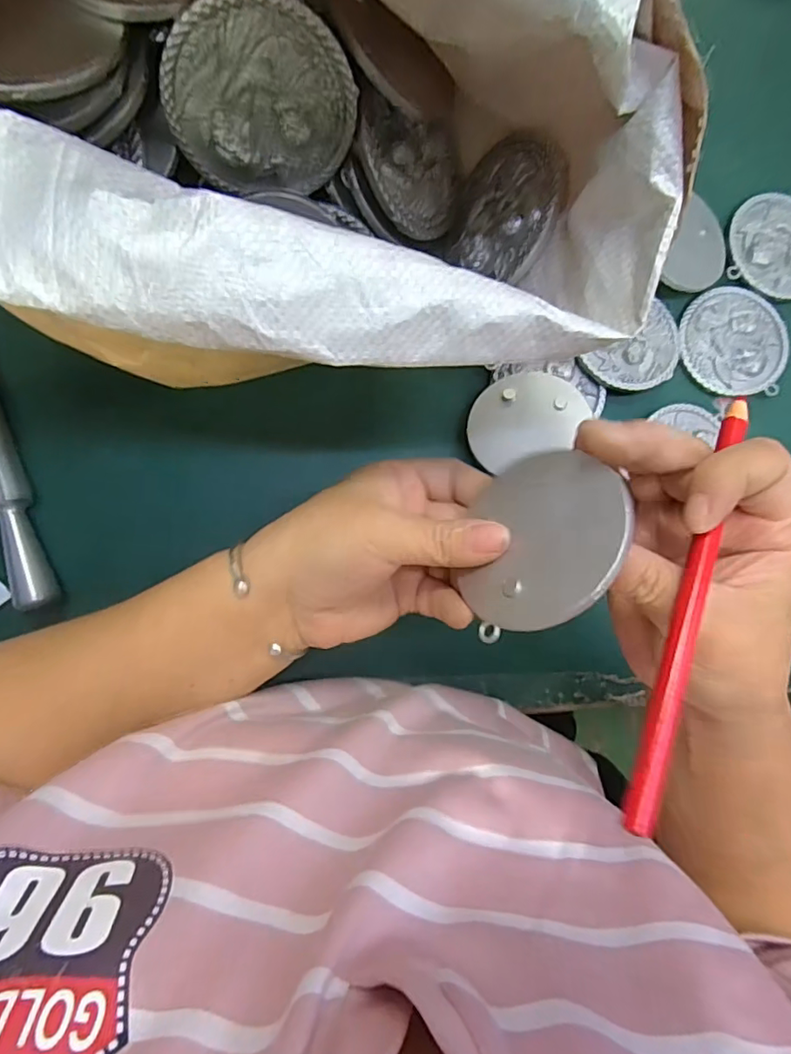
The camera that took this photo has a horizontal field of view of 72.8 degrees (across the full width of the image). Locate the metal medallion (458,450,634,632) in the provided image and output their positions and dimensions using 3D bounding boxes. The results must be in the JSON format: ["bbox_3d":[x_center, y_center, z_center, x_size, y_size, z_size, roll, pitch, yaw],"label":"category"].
[{"bbox_3d":[0.057,0.003,0.208,0.004,0.065,0.073,33,61,-37],"label":"metal medallion"}]

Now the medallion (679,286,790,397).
[{"bbox_3d":[0.226,-0.123,0.357,0.072,0.006,0.072,0,87,-6],"label":"medallion"}]

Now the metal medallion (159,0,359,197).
[{"bbox_3d":[-0.052,-0.167,0.213,0.072,0.068,0.007,-5,67,-17],"label":"metal medallion"}]

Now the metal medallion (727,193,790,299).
[{"bbox_3d":[0.263,-0.192,0.367,0.070,0.008,0.068,6,86,-5],"label":"metal medallion"}]

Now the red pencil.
[{"bbox_3d":[0.105,0.022,0.188,0.007,0.007,0.163,25,73,-4],"label":"red pencil"}]

